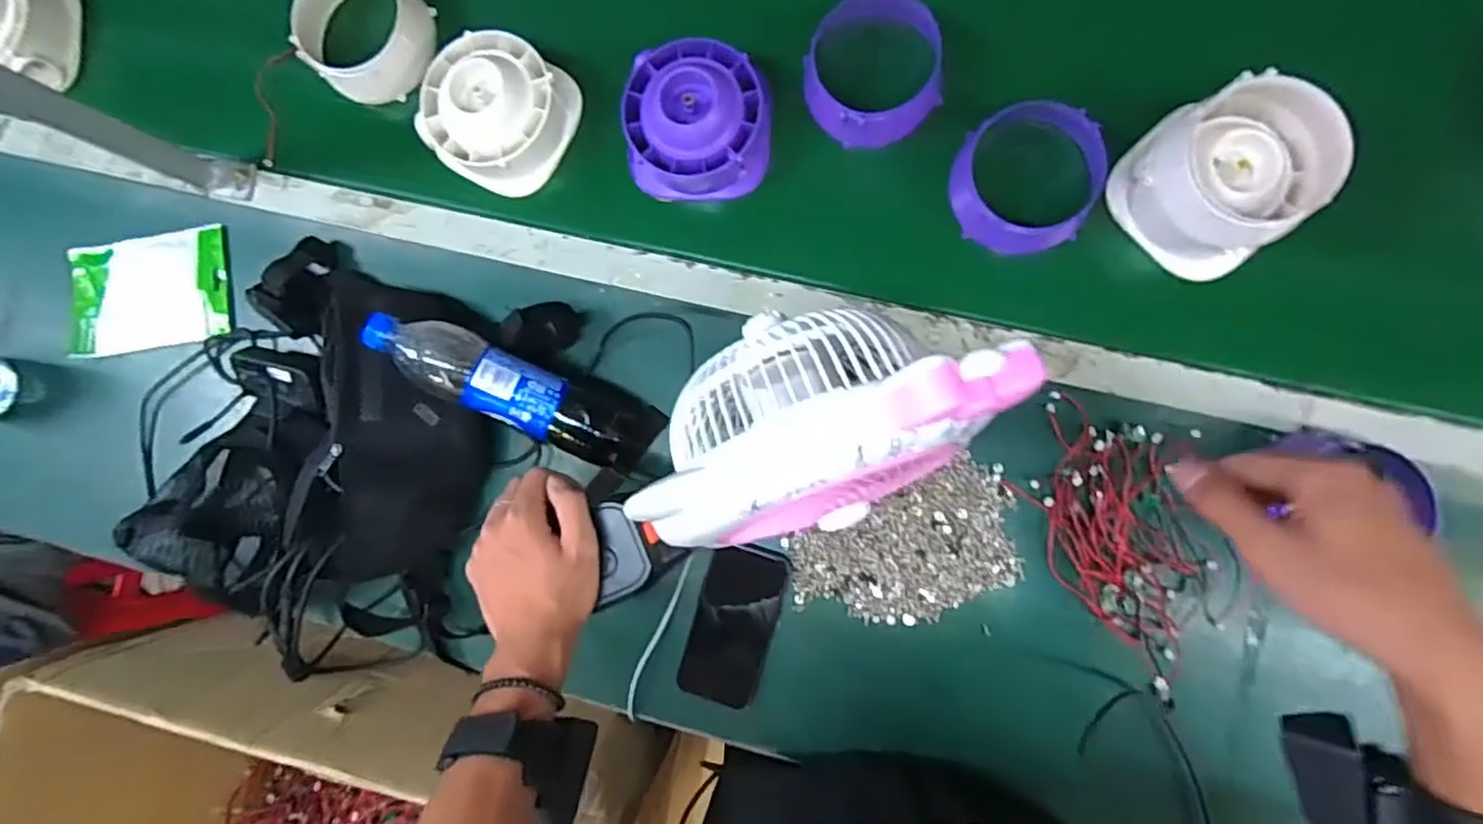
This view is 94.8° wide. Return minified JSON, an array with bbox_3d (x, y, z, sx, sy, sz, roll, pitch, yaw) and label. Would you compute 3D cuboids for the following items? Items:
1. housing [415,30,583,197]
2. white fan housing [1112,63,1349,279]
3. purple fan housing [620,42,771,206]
[{"bbox_3d":[-0.245,-0.300,0.681,0.127,0.075,0.134,27,90,10],"label":"housing"},{"bbox_3d":[0.414,-0.203,0.580,0.129,0.113,0.136,-37,81,4],"label":"white fan housing"},{"bbox_3d":[-0.041,-0.278,0.653,0.133,0.067,0.137,6,86,9],"label":"purple fan housing"}]

